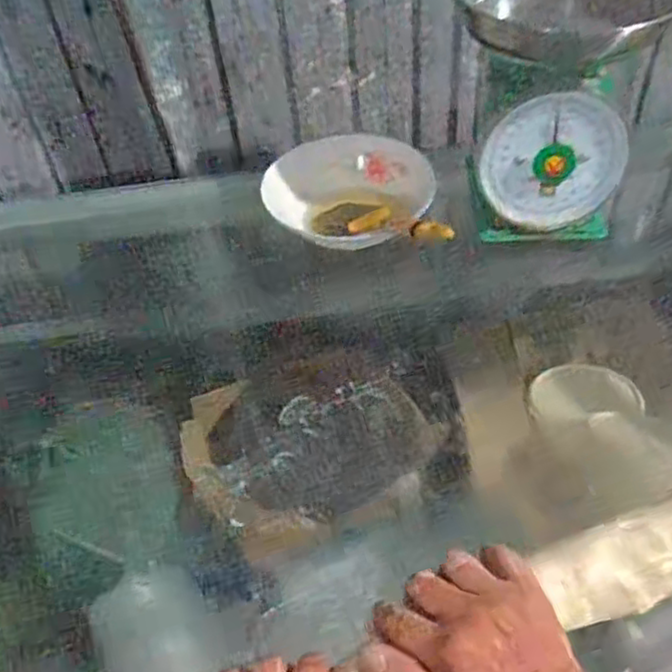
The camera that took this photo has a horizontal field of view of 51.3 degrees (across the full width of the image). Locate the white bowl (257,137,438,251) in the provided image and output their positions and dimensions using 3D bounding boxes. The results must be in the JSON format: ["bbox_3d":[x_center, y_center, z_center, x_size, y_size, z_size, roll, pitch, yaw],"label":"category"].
[{"bbox_3d":[0.012,-0.139,0.712,0.174,0.050,0.157,32,57,31],"label":"white bowl"}]

